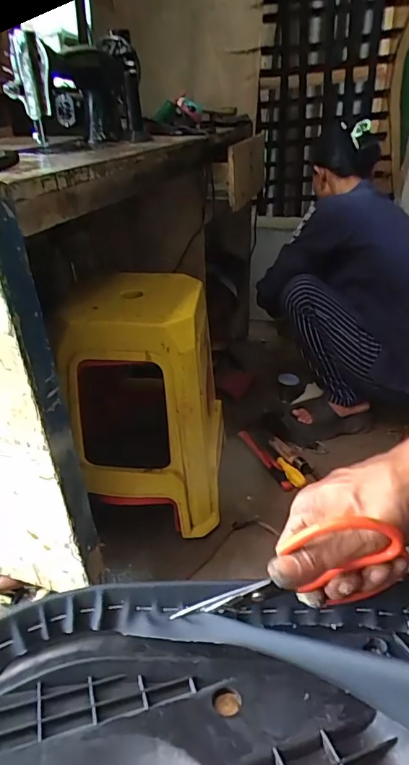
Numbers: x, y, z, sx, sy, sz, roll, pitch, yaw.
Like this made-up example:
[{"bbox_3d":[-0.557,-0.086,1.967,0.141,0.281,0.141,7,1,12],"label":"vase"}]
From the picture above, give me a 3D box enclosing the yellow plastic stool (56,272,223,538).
[{"bbox_3d":[-0.112,0.043,0.970,0.274,0.459,0.276,3,30,4],"label":"yellow plastic stool"}]

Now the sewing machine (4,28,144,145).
[{"bbox_3d":[-0.241,-0.572,0.910,0.211,0.172,0.244,-3,32,-3],"label":"sewing machine"}]

